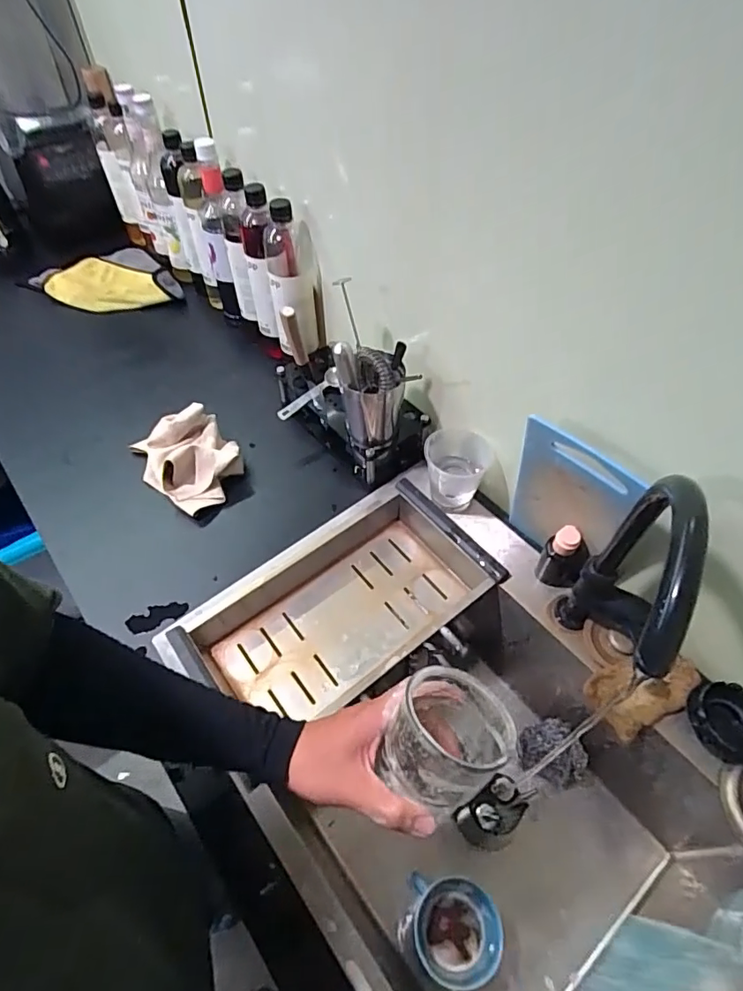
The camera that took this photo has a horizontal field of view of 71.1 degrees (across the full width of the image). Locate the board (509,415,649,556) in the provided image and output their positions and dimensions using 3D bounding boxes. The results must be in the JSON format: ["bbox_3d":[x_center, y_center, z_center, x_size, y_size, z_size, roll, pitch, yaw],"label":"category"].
[{"bbox_3d":[0.217,0.013,0.596,0.011,0.243,0.125,-41,65,-14],"label":"board"}]

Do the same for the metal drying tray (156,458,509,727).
[{"bbox_3d":[-0.037,0.142,0.676,0.376,0.066,0.209,-32,59,-22],"label":"metal drying tray"}]

